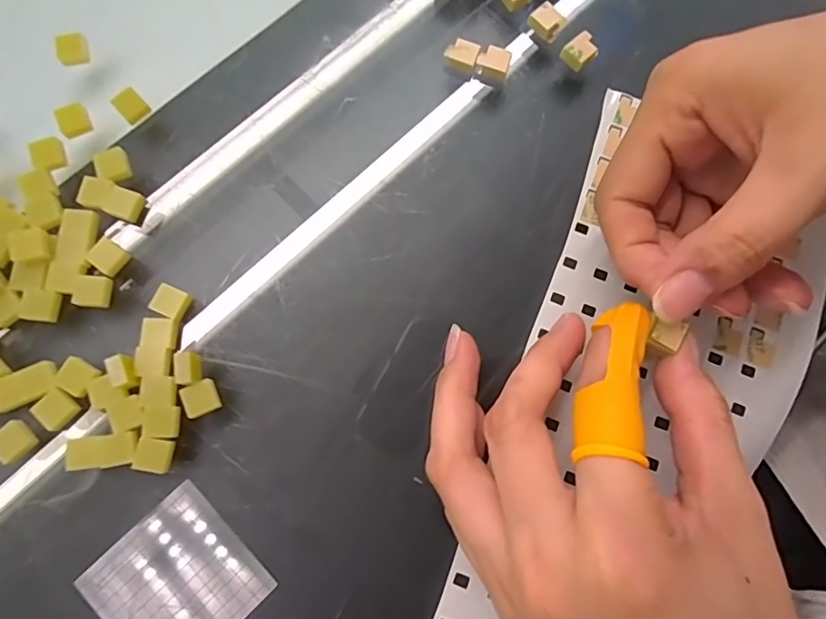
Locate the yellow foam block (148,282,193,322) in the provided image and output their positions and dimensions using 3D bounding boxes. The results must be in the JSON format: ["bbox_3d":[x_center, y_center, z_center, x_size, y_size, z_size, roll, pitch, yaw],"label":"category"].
[{"bbox_3d":[-0.085,-0.003,0.184,0.012,0.004,0.010,25,78,4],"label":"yellow foam block"}]

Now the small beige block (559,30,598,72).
[{"bbox_3d":[0.067,-0.103,0.210,0.011,0.005,0.014,44,80,7],"label":"small beige block"}]

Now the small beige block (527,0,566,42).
[{"bbox_3d":[0.054,-0.116,0.212,0.013,0.006,0.011,41,80,7],"label":"small beige block"}]

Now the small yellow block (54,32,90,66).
[{"bbox_3d":[-0.131,-0.101,0.203,0.011,0.006,0.011,-14,79,-5],"label":"small yellow block"}]

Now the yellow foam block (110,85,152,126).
[{"bbox_3d":[-0.107,-0.077,0.199,0.010,0.004,0.011,-43,82,-9],"label":"yellow foam block"}]

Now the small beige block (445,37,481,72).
[{"bbox_3d":[0.019,-0.100,0.206,0.013,0.004,0.011,15,78,2],"label":"small beige block"}]

